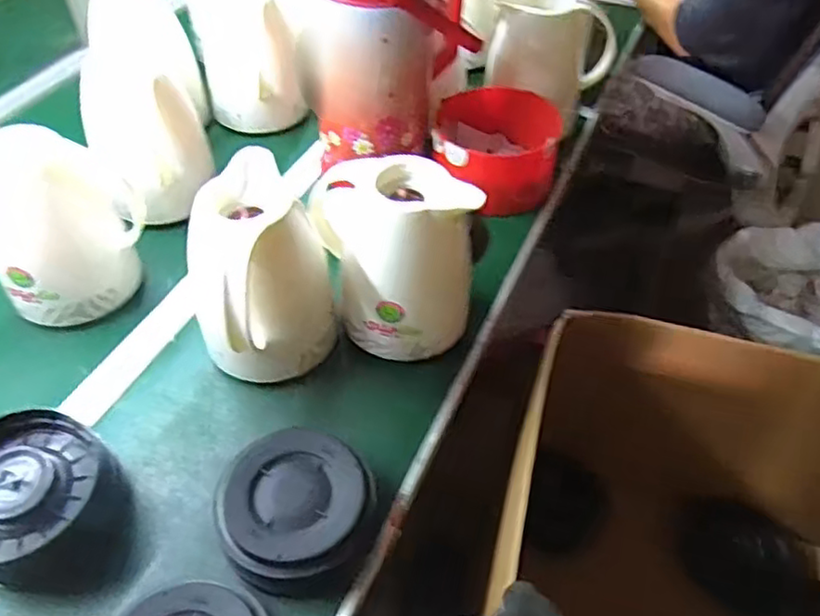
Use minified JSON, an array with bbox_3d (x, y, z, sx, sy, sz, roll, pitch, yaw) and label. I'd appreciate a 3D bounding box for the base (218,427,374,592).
[{"bbox_3d":[-0.102,0.172,0.572,0.116,0.055,0.127,0,47,0],"label":"base"}]

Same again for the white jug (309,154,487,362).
[{"bbox_3d":[-0.015,-0.052,0.697,0.148,0.206,0.129,-12,37,-11],"label":"white jug"}]

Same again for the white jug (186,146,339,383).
[{"bbox_3d":[-0.151,-0.024,0.660,0.132,0.182,0.148,35,56,28],"label":"white jug"}]

